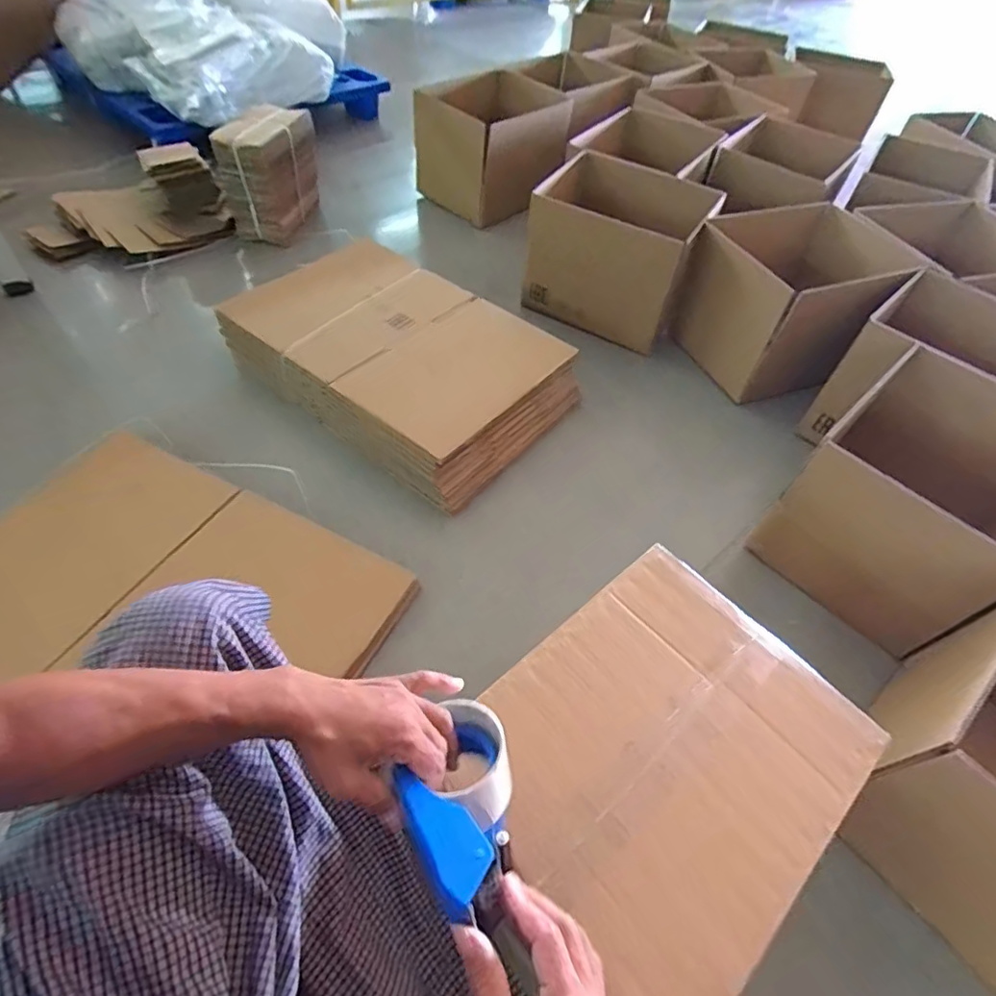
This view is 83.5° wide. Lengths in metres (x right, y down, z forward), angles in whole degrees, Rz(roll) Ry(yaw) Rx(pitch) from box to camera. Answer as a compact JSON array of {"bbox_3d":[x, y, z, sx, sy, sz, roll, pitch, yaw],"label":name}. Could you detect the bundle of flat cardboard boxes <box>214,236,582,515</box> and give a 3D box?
[{"bbox_3d":[-0.229,-0.329,1.292,0.729,0.142,0.477,33,56,19],"label":"bundle of flat cardboard boxes"}]

